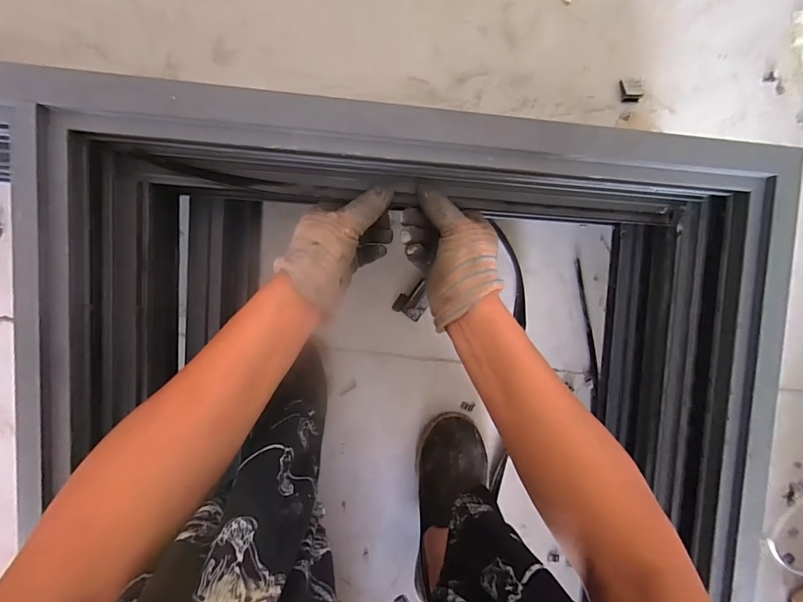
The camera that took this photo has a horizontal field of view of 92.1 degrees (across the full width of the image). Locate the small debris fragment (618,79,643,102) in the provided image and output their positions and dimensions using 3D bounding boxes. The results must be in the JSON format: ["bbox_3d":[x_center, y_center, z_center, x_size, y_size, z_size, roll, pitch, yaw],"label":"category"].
[{"bbox_3d":[0.324,-0.297,0.545,0.031,0.010,0.032,-9,94,-6],"label":"small debris fragment"}]

